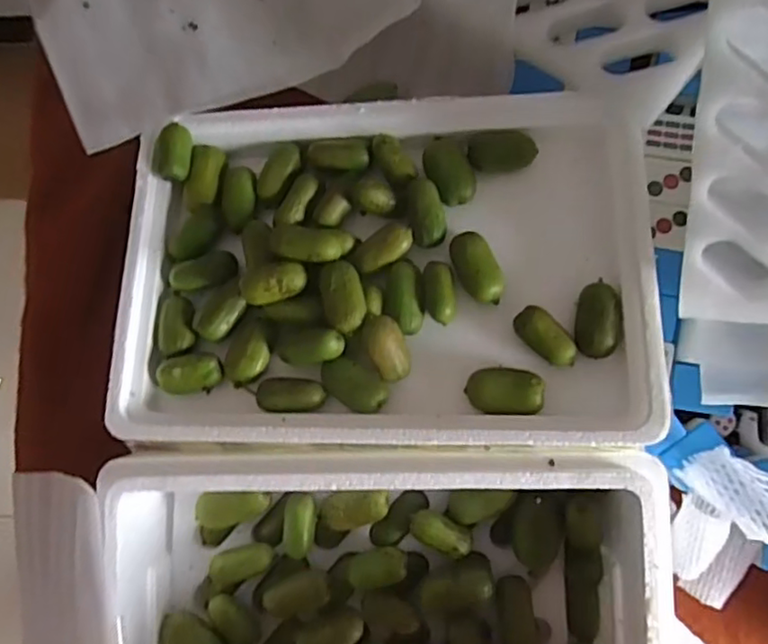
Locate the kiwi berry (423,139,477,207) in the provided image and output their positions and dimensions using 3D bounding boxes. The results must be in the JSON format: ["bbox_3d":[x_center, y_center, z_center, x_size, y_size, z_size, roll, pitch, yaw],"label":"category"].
[{"bbox_3d":[0.045,-0.105,0.442,0.028,0.021,0.049,-20,86,1],"label":"kiwi berry"}]

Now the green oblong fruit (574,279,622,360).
[{"bbox_3d":[0.135,-0.002,0.404,0.025,0.019,0.048,9,87,3],"label":"green oblong fruit"}]

